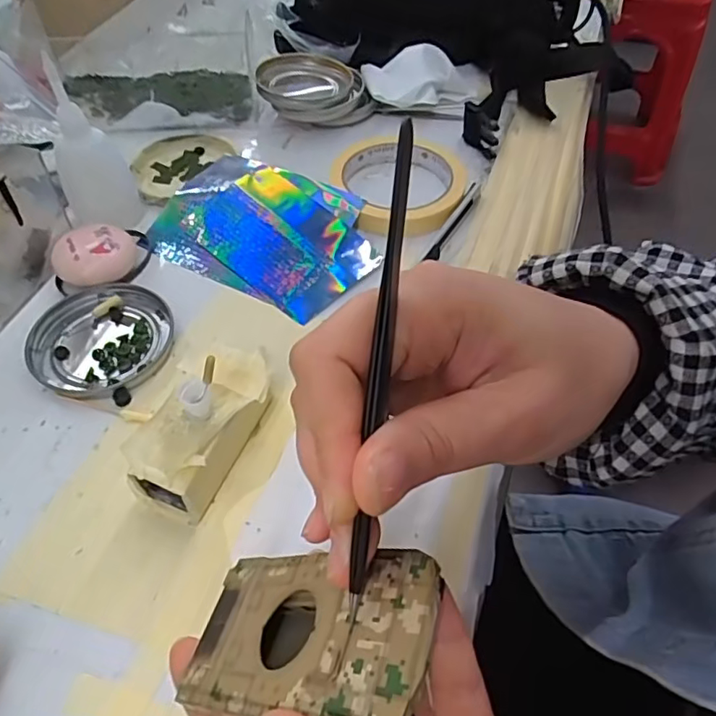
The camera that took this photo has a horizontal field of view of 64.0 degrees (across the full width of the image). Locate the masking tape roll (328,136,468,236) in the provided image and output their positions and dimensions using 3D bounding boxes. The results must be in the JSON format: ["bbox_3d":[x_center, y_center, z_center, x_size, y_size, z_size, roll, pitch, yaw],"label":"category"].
[{"bbox_3d":[0.029,-0.128,0.415,0.091,0.015,0.098,0,53,-1],"label":"masking tape roll"}]

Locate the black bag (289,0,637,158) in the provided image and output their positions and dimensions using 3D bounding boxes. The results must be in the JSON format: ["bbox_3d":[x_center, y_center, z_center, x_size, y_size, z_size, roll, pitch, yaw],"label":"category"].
[{"bbox_3d":[0.086,-0.326,0.516,0.198,0.091,0.295,-33,60,-23],"label":"black bag"}]

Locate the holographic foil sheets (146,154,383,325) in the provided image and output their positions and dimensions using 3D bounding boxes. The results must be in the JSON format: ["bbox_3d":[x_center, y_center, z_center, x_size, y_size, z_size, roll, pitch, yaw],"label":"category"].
[{"bbox_3d":[-0.061,-0.089,0.386,0.150,0.014,0.102,25,56,17],"label":"holographic foil sheets"}]

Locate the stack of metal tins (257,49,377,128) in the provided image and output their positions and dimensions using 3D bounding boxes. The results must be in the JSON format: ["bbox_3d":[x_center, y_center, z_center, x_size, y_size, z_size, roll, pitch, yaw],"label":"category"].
[{"bbox_3d":[-0.037,-0.228,0.482,0.089,0.028,0.083,-9,53,-7],"label":"stack of metal tins"}]

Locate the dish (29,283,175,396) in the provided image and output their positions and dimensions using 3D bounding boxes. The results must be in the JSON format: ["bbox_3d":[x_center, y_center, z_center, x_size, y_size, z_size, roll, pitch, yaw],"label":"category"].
[{"bbox_3d":[-0.151,-0.011,0.333,0.079,0.008,0.076,0,53,-1],"label":"dish"}]

